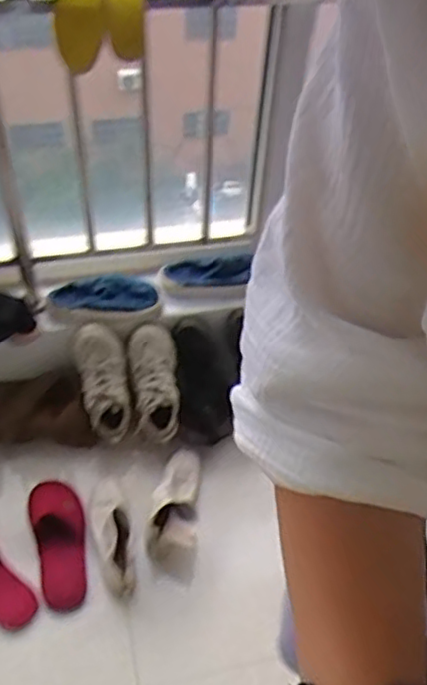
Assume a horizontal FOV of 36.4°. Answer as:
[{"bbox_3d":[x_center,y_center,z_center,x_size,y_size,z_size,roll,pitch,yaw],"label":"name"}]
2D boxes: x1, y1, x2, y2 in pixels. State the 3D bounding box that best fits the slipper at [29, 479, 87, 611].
[{"bbox_3d":[-0.311,0.401,1.327,0.107,0.051,0.271,-10,63,-12],"label":"slipper"}]

